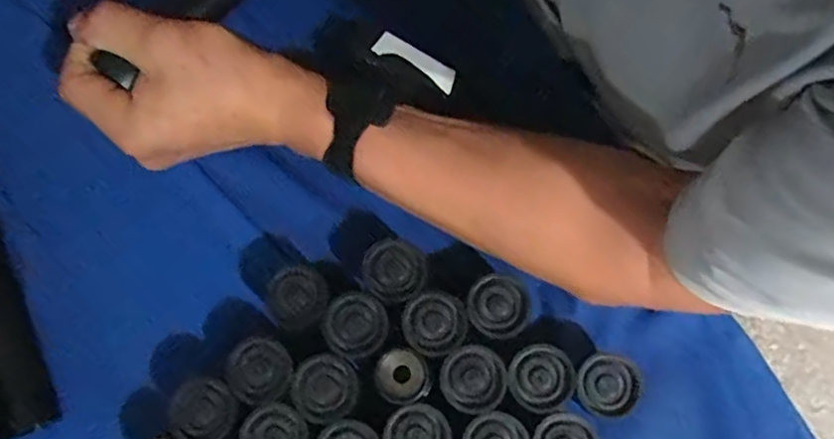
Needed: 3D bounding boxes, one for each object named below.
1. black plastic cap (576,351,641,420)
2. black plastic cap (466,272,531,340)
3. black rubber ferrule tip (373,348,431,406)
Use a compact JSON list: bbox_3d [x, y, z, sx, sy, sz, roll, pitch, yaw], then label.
[{"bbox_3d":[0.103,0.092,0.345,0.034,0.029,0.033,0,76,0],"label":"black plastic cap"},{"bbox_3d":[0.046,0.050,0.352,0.034,0.023,0.034,0,76,0],"label":"black plastic cap"},{"bbox_3d":[-0.008,0.087,0.344,0.030,0.025,0.028,0,76,0],"label":"black rubber ferrule tip"}]

